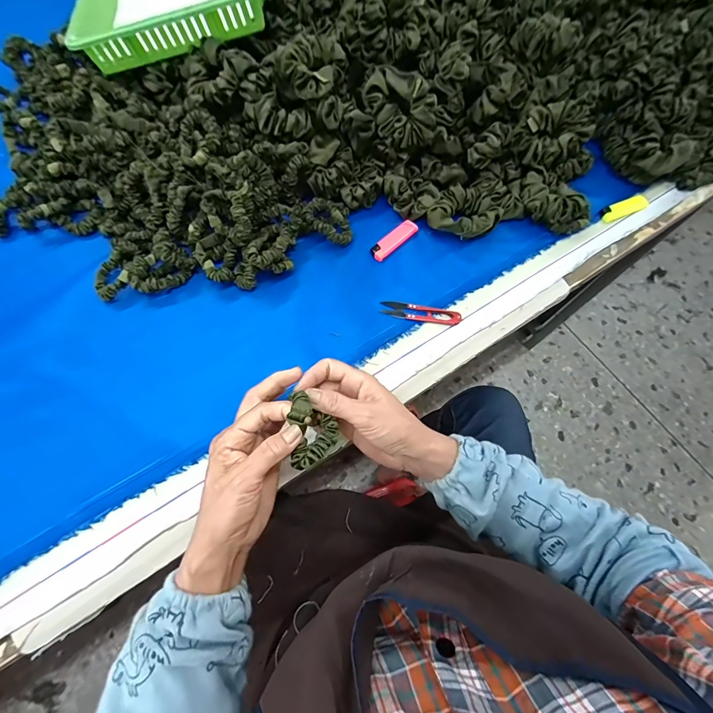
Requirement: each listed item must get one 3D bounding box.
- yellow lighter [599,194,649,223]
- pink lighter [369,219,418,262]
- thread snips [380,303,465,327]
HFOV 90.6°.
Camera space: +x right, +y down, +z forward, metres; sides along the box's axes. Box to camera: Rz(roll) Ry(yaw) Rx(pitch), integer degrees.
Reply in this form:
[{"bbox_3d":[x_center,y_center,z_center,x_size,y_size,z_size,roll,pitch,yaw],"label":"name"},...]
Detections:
[{"bbox_3d":[0.400,-0.223,0.529,0.076,0.014,0.023,-21,69,-13],"label":"yellow lighter"},{"bbox_3d":[0.052,-0.163,0.491,0.024,0.006,0.082,42,69,14],"label":"pink lighter"},{"bbox_3d":[0.081,-0.054,0.444,0.099,0.006,0.022,14,66,2],"label":"thread snips"}]

